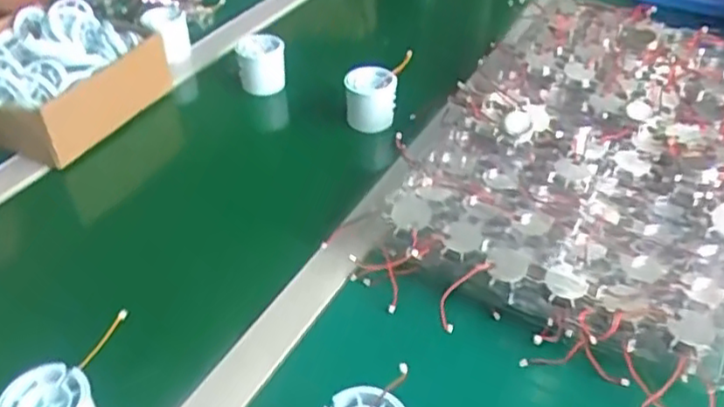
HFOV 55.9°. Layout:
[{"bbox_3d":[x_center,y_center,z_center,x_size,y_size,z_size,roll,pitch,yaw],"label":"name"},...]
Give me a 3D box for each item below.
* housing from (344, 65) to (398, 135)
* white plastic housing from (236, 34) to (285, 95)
[{"bbox_3d":[0.009,-0.115,0.758,0.055,0.062,0.045,4,40,3],"label":"housing"},{"bbox_3d":[-0.117,-0.163,0.801,0.053,0.060,0.049,-3,40,-5],"label":"white plastic housing"}]

